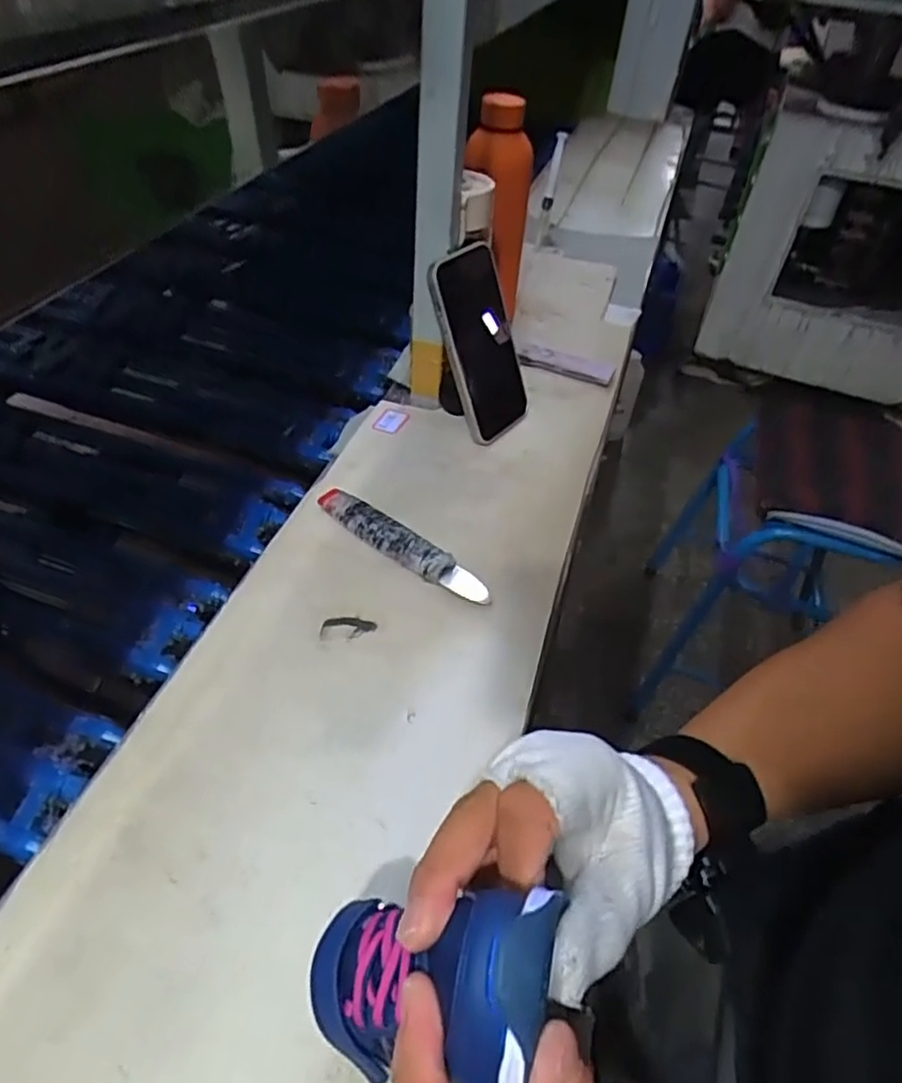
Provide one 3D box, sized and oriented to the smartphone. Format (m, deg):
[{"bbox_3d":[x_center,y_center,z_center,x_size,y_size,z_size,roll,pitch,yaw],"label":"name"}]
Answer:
[{"bbox_3d":[0.028,-0.176,0.611,0.015,0.163,0.089,11,35,42],"label":"smartphone"}]

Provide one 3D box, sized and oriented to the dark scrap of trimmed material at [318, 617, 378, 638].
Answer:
[{"bbox_3d":[-0.072,0.060,0.474,0.037,0.004,0.017,6,46,1],"label":"dark scrap of trimmed material"}]

